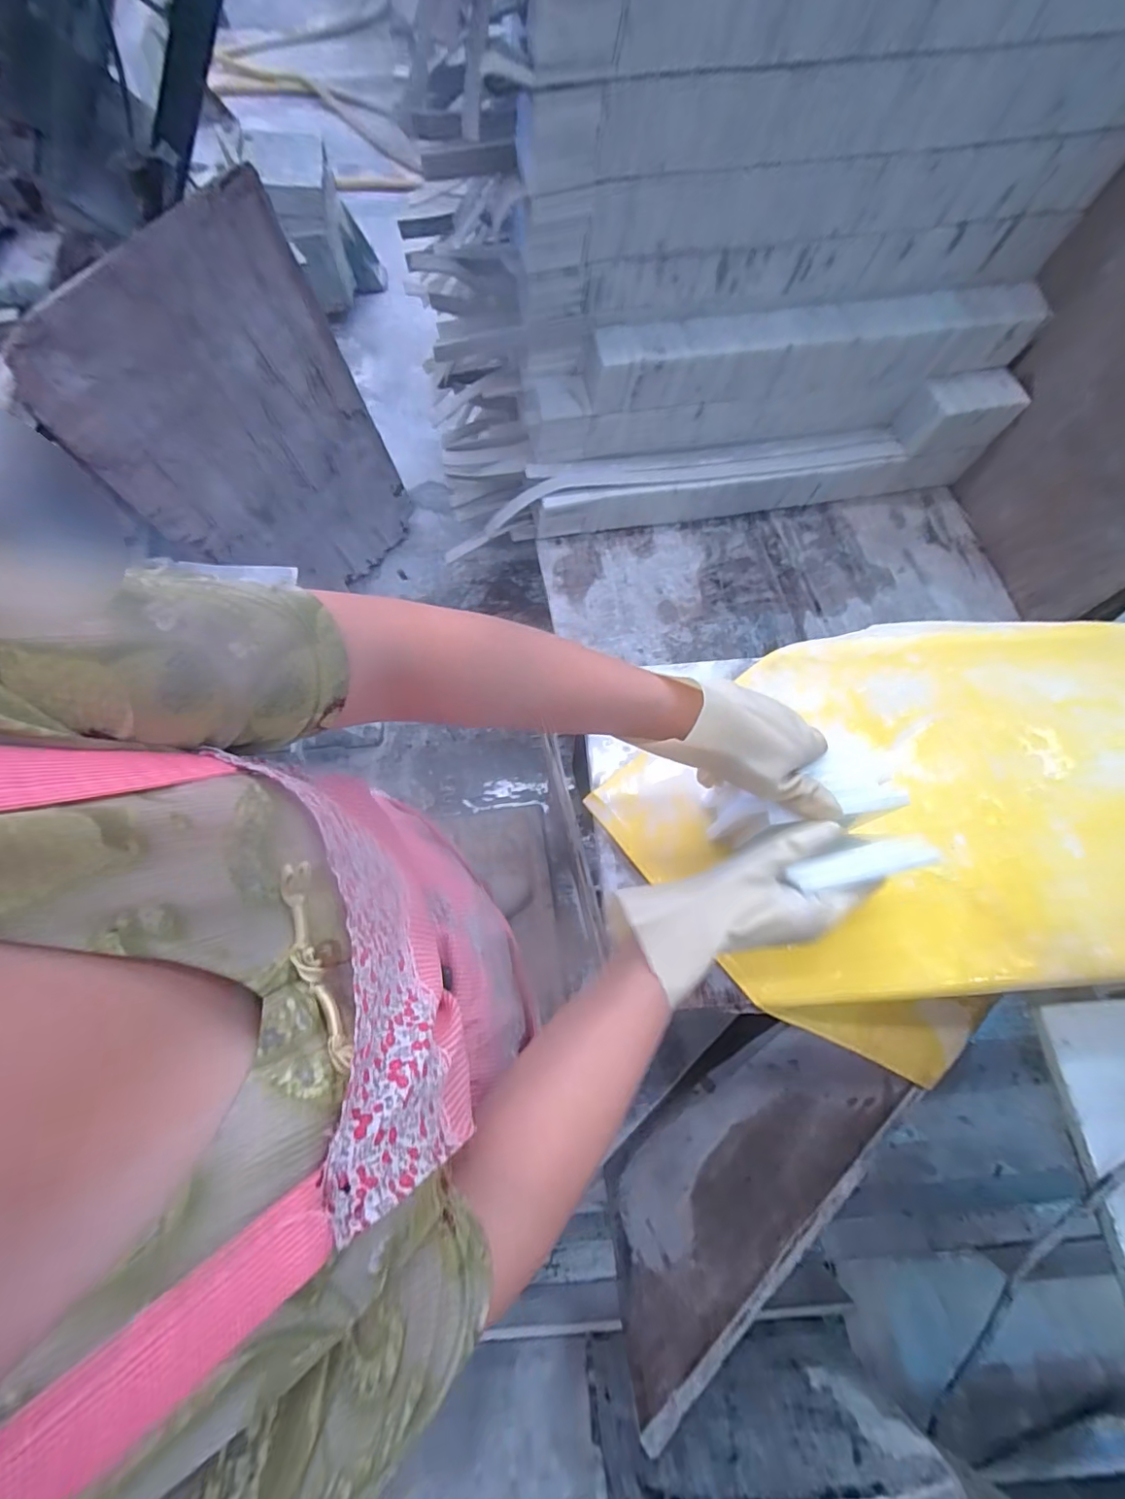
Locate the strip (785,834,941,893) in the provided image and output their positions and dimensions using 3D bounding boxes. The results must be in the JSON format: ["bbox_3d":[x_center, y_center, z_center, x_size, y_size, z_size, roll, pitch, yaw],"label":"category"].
[{"bbox_3d":[0.204,0.077,0.370,0.101,0.010,0.022,-12,71,-3],"label":"strip"}]

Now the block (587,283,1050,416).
[{"bbox_3d":[0.485,-0.780,1.069,0.869,0.103,0.111,-8,70,-2],"label":"block"}]

